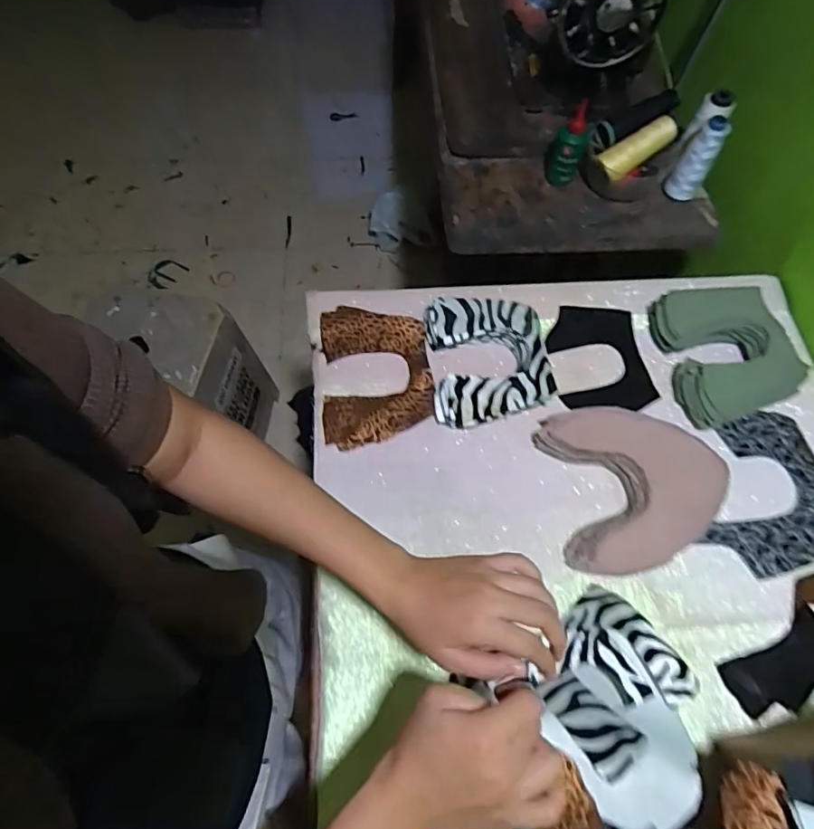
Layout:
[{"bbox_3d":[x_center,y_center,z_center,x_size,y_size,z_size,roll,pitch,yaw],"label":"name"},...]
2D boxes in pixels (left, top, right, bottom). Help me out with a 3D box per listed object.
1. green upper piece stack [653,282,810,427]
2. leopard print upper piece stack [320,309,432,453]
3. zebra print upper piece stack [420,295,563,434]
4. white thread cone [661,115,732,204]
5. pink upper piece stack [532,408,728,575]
[{"bbox_3d":[0.376,-0.072,0.640,0.137,0.051,0.165,-6,64,-5],"label":"green upper piece stack"},{"bbox_3d":[-0.036,-0.048,0.642,0.124,0.020,0.173,-3,64,-3],"label":"leopard print upper piece stack"},{"bbox_3d":[0.096,-0.066,0.637,0.135,0.038,0.163,-5,64,-4],"label":"zebra print upper piece stack"},{"bbox_3d":[0.393,-0.341,0.748,0.042,0.122,0.037,-39,71,-18],"label":"white thread cone"},{"bbox_3d":[0.241,0.071,0.574,0.170,0.033,0.173,-7,65,-5],"label":"pink upper piece stack"}]

